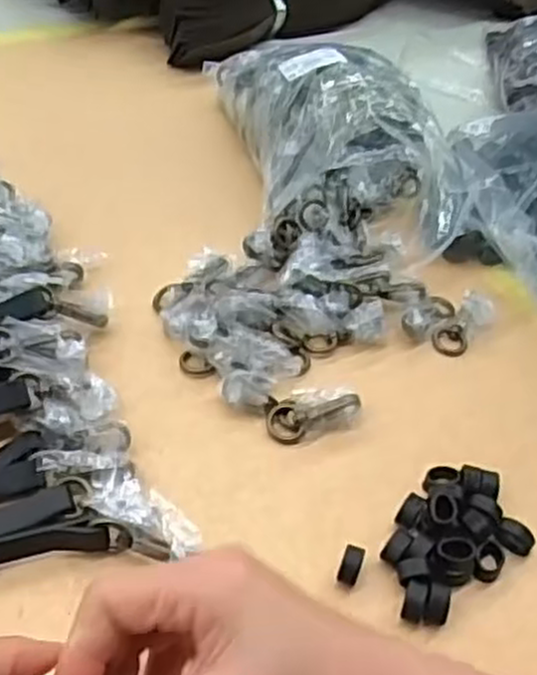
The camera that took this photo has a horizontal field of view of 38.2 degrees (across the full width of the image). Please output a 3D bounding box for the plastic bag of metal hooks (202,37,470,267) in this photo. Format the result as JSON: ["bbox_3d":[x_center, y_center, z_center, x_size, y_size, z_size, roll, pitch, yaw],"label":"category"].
[{"bbox_3d":[0.050,-0.175,0.627,0.149,0.087,0.263,-3,45,-11],"label":"plastic bag of metal hooks"}]

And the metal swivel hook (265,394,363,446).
[{"bbox_3d":[0.027,0.045,0.459,0.057,0.013,0.024,-14,46,-5],"label":"metal swivel hook"}]

